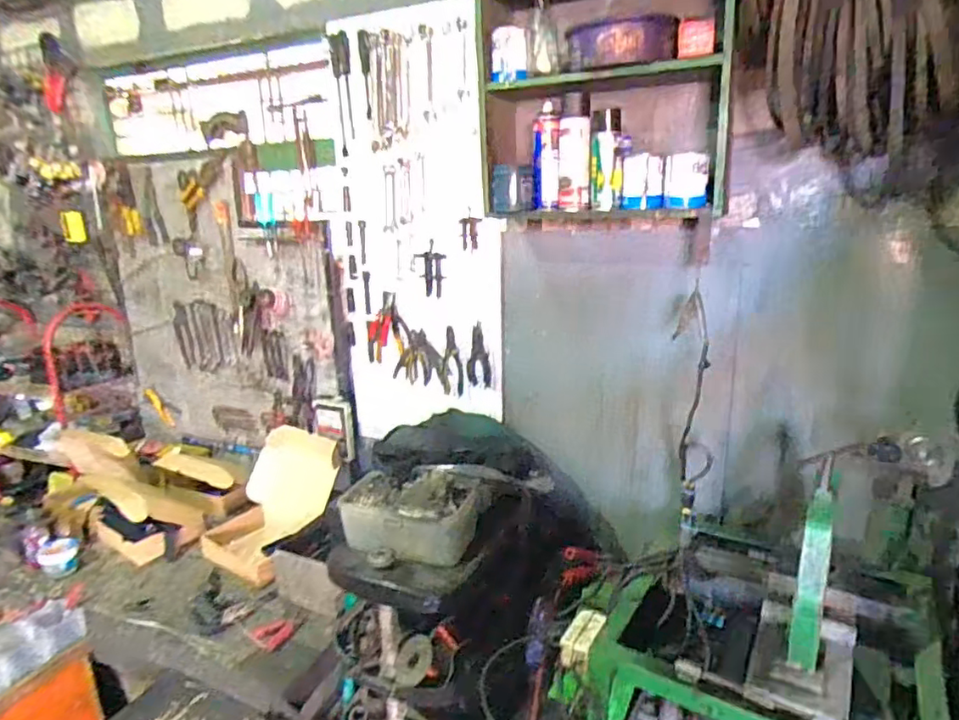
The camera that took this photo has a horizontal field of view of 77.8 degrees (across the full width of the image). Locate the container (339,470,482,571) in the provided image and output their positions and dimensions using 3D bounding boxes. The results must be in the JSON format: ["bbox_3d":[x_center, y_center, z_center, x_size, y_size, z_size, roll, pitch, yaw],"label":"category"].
[{"bbox_3d":[-0.159,0.335,1.290,0.269,0.149,0.189,8,19,29],"label":"container"}]

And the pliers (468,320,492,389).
[{"bbox_3d":[0.000,-0.013,1.642,0.067,0.176,0.014,1,17,7],"label":"pliers"}]

